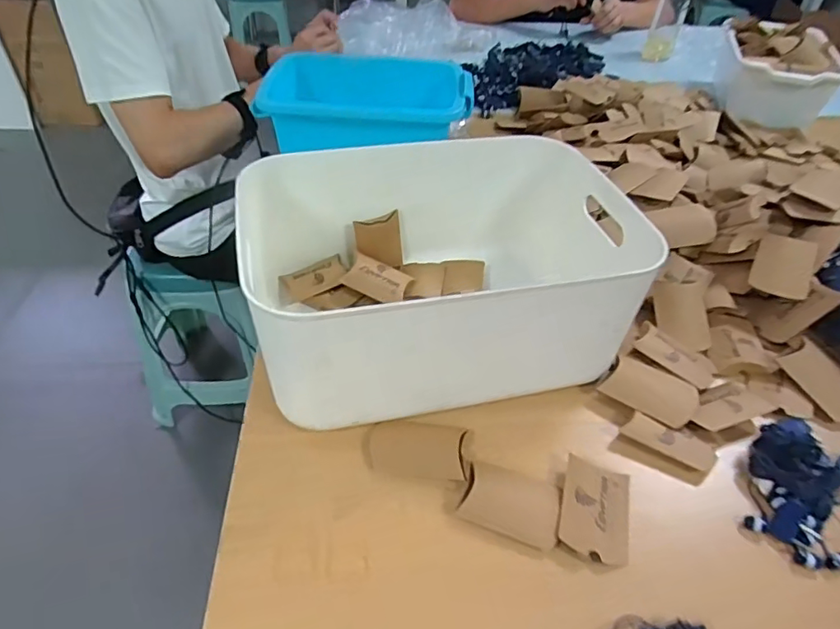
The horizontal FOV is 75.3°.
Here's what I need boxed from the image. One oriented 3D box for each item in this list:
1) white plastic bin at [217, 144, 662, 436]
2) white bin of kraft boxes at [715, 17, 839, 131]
[{"bbox_3d":[0.009,-0.059,0.584,0.360,0.166,0.288,-12,45,-15],"label":"white plastic bin"},{"bbox_3d":[0.696,-0.480,1.071,0.187,0.117,0.300,14,45,12],"label":"white bin of kraft boxes"}]

